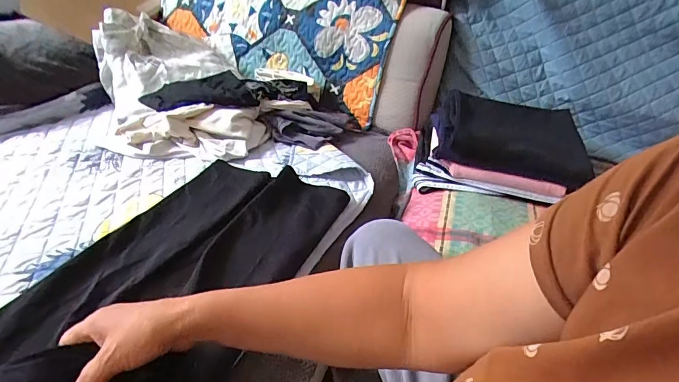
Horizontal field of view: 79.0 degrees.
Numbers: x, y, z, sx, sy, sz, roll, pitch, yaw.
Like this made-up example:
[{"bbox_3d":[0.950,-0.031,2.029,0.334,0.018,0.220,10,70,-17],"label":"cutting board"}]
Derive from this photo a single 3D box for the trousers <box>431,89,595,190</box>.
[{"bbox_3d":[0.343,-0.119,0.845,0.310,0.094,0.246,17,32,15],"label":"trousers"}]

